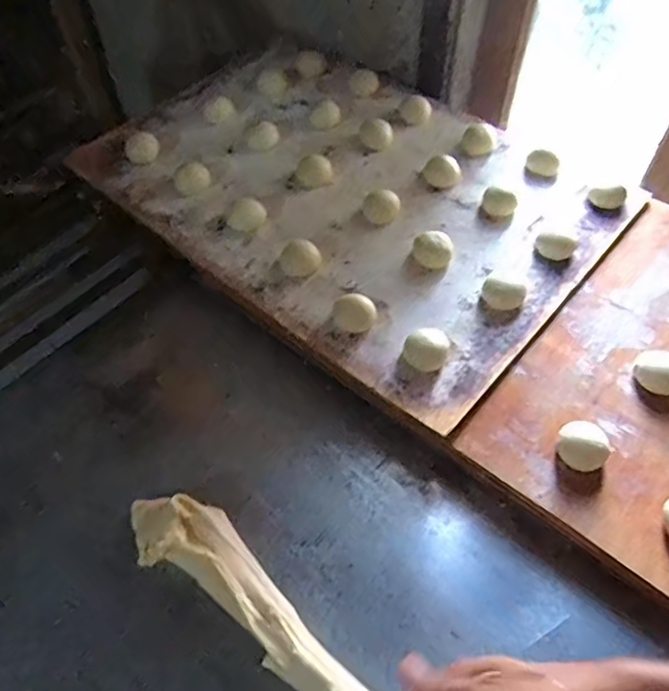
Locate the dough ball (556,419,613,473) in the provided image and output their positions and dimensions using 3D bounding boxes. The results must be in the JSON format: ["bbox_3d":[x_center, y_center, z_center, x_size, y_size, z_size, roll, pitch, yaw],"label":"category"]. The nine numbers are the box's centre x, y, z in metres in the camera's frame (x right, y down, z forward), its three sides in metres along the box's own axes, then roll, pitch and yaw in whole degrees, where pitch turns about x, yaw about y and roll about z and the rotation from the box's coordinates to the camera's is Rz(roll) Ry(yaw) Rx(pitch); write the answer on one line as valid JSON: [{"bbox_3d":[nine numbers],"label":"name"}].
[{"bbox_3d":[0.210,0.086,0.506,0.041,0.024,0.039,-2,56,3],"label":"dough ball"}]

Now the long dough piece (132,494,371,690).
[{"bbox_3d":[-0.044,0.205,0.433,0.316,0.043,0.059,29,62,35],"label":"long dough piece"}]

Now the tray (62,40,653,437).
[{"bbox_3d":[0.009,-0.208,0.731,0.607,0.047,0.416,35,65,24],"label":"tray"}]

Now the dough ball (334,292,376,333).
[{"bbox_3d":[0.020,-0.032,0.591,0.041,0.021,0.033,-4,56,1],"label":"dough ball"}]

